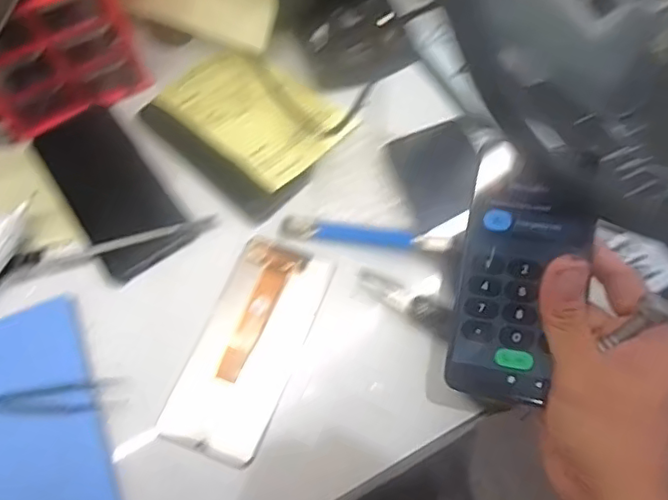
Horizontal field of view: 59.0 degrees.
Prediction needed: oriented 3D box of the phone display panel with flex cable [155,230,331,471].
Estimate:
[{"bbox_3d":[-0.062,0.067,0.425,0.074,0.006,0.156,19,66,12],"label":"phone display panel with flex cable"}]

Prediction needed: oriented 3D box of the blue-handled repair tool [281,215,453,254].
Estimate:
[{"bbox_3d":[0.023,-0.011,0.452,0.129,0.009,0.017,9,64,8],"label":"blue-handled repair tool"}]

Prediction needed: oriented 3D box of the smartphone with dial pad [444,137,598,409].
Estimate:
[{"bbox_3d":[0.111,0.011,0.347,0.069,0.008,0.151,11,75,9],"label":"smartphone with dial pad"}]

